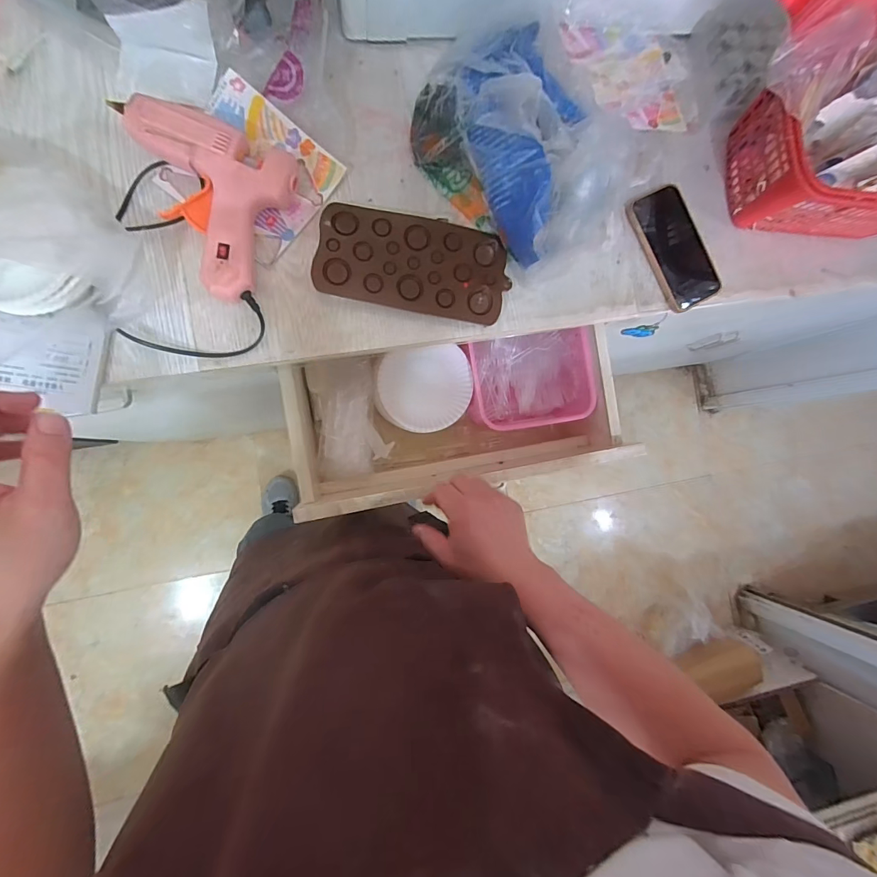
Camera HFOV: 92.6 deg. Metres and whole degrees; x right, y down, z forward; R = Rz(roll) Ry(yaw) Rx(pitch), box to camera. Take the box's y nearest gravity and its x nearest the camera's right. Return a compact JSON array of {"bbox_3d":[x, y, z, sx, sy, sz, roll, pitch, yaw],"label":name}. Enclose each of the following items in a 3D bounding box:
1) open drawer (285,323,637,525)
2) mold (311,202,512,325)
[{"bbox_3d":[0.022,-0.033,0.573,0.413,0.153,0.188,-9,90,-9],"label":"open drawer"},{"bbox_3d":[-0.026,-0.194,0.465,0.205,0.020,0.104,7,87,-8],"label":"mold"}]

